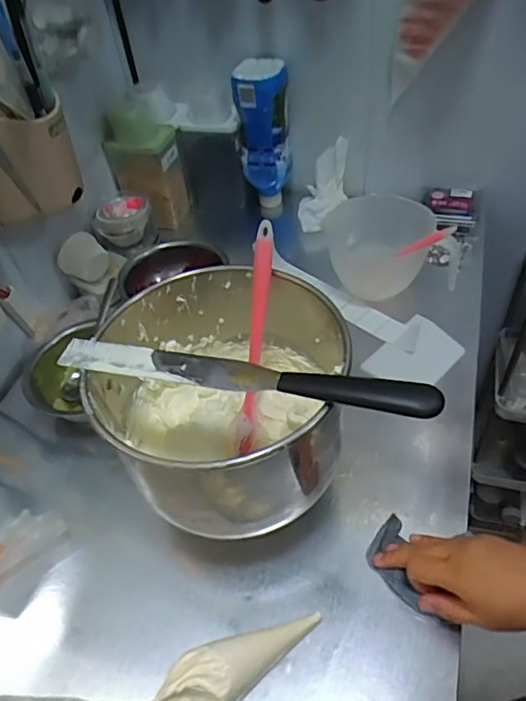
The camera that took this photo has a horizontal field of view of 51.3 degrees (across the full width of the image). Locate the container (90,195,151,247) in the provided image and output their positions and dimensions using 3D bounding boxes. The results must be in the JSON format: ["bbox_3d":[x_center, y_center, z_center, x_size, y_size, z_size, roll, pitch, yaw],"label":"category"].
[{"bbox_3d":[-0.227,-0.216,0.901,0.078,0.041,0.082,-3,48,4],"label":"container"}]

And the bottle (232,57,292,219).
[{"bbox_3d":[0.003,-0.350,0.927,0.082,0.235,0.089,0,48,7],"label":"bottle"}]

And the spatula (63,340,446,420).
[{"bbox_3d":[-0.024,0.018,0.438,0.313,0.019,0.031,10,50,15],"label":"spatula"}]

